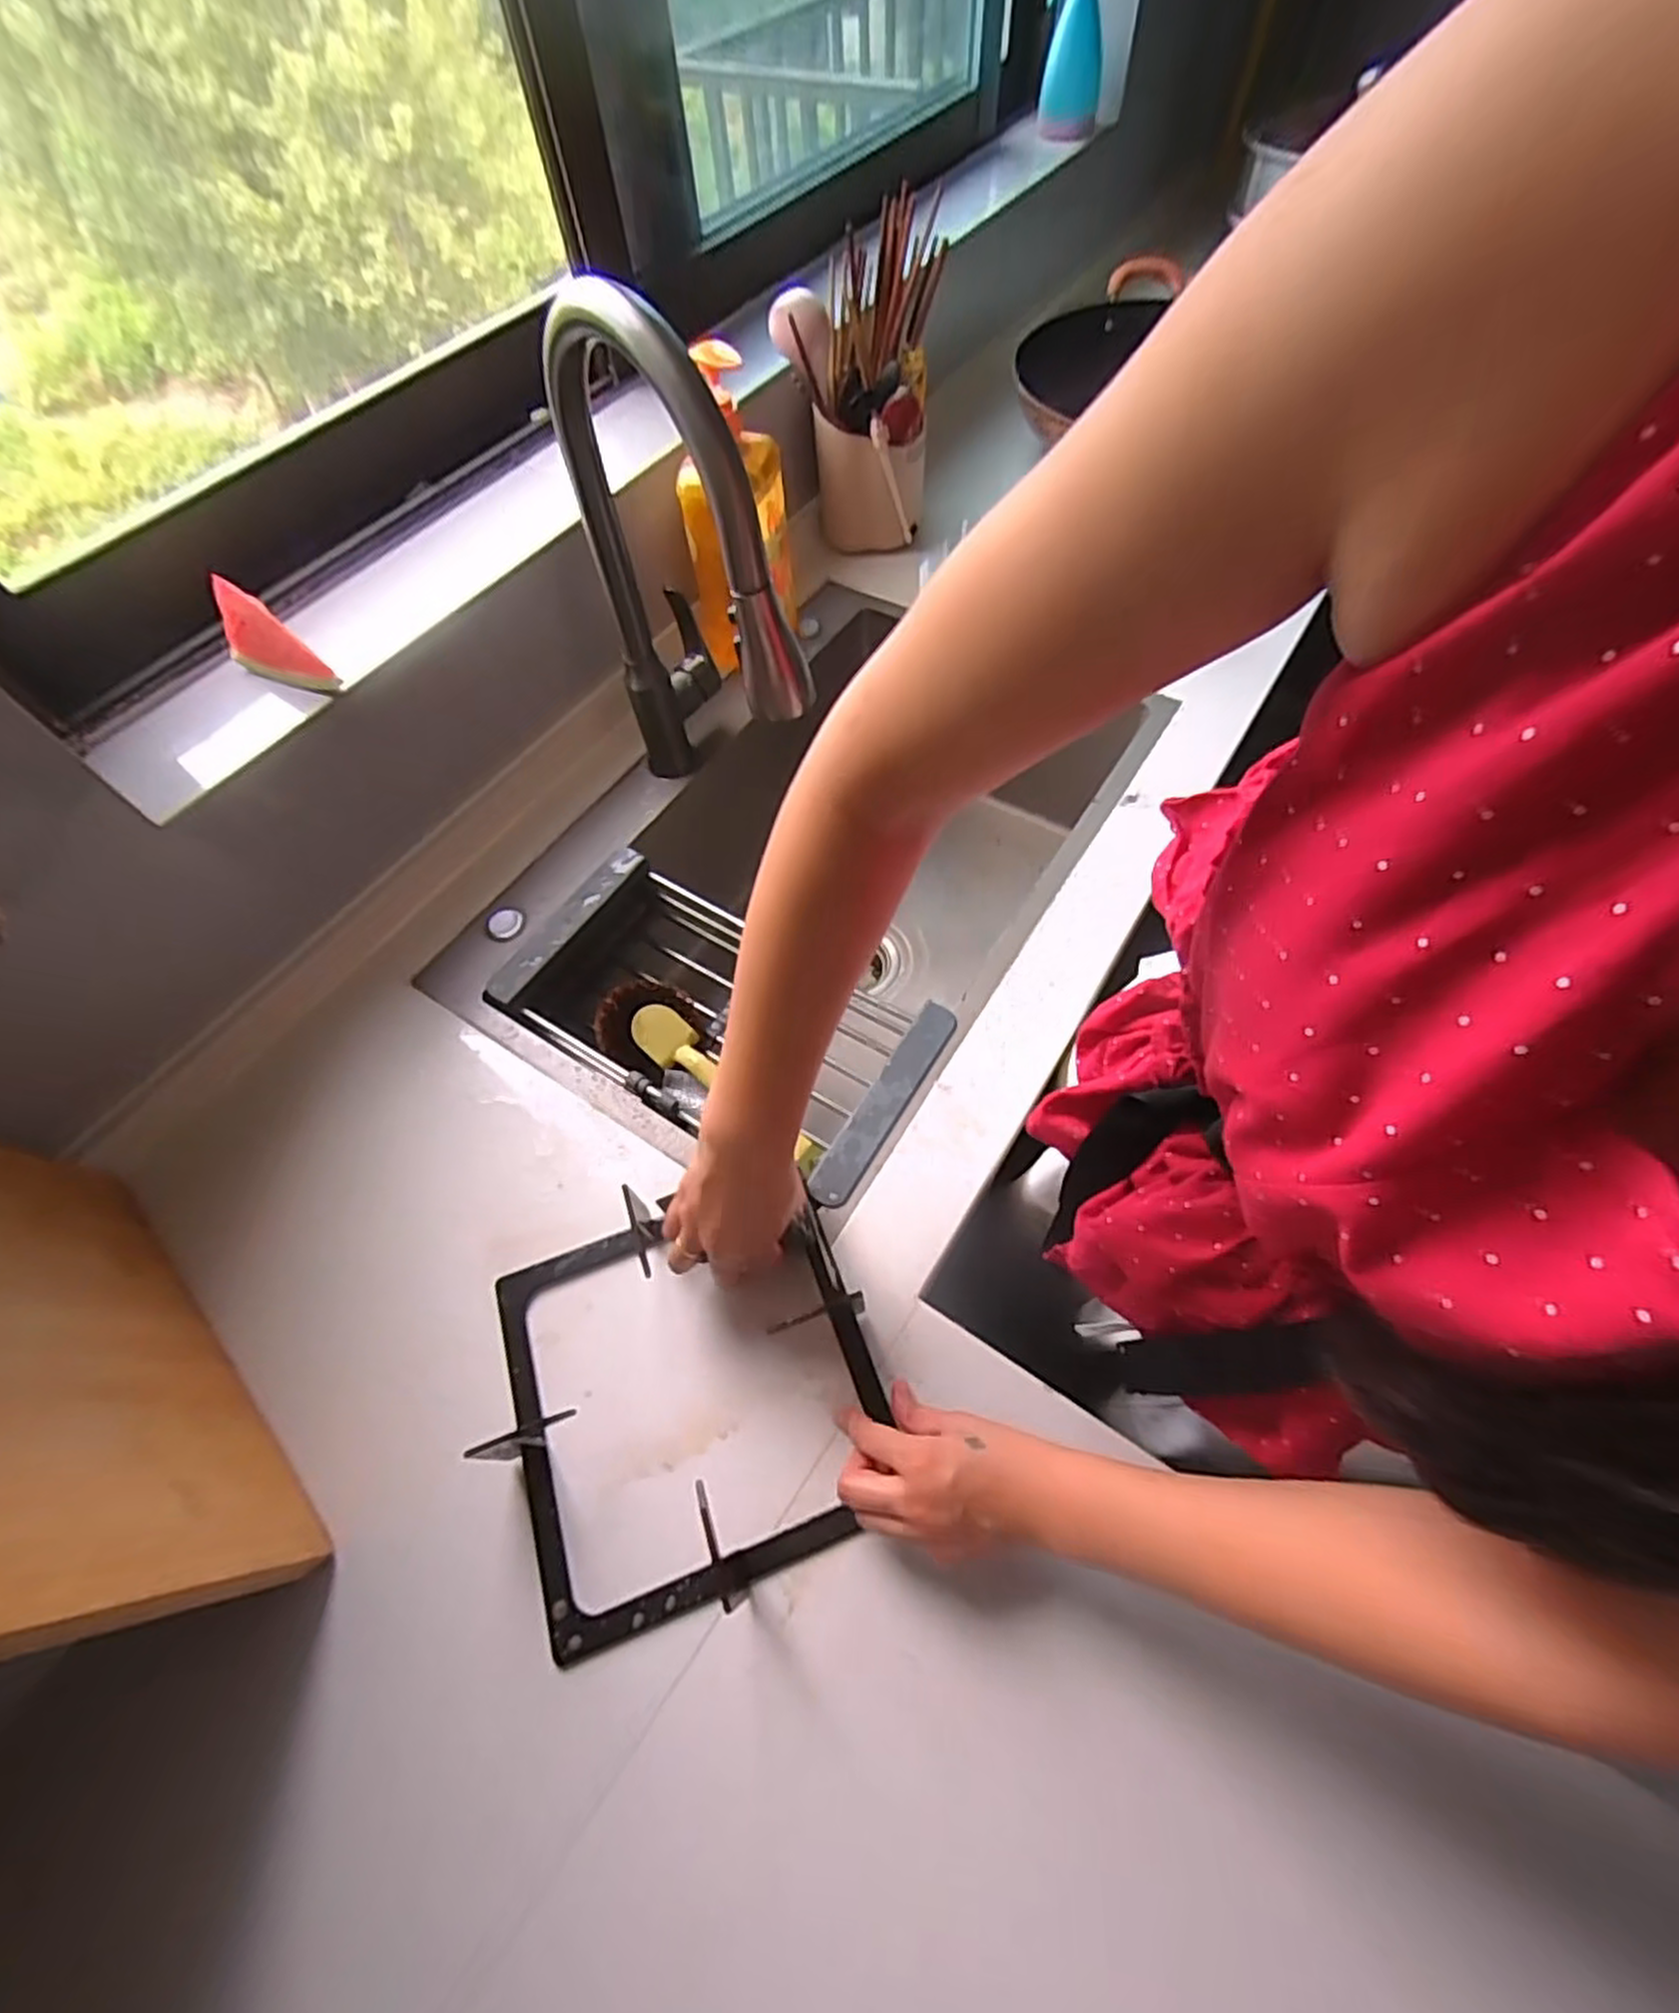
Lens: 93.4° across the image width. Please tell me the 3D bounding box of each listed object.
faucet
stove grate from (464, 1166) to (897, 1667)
[{"bbox_3d":[-0.123,-0.307,0.632,0.092,0.410,0.280,-26,62,-12],"label":"faucet"},{"bbox_3d":[-0.105,0.244,0.515,0.256,0.049,0.243,-24,61,-11],"label":"stove grate"}]

